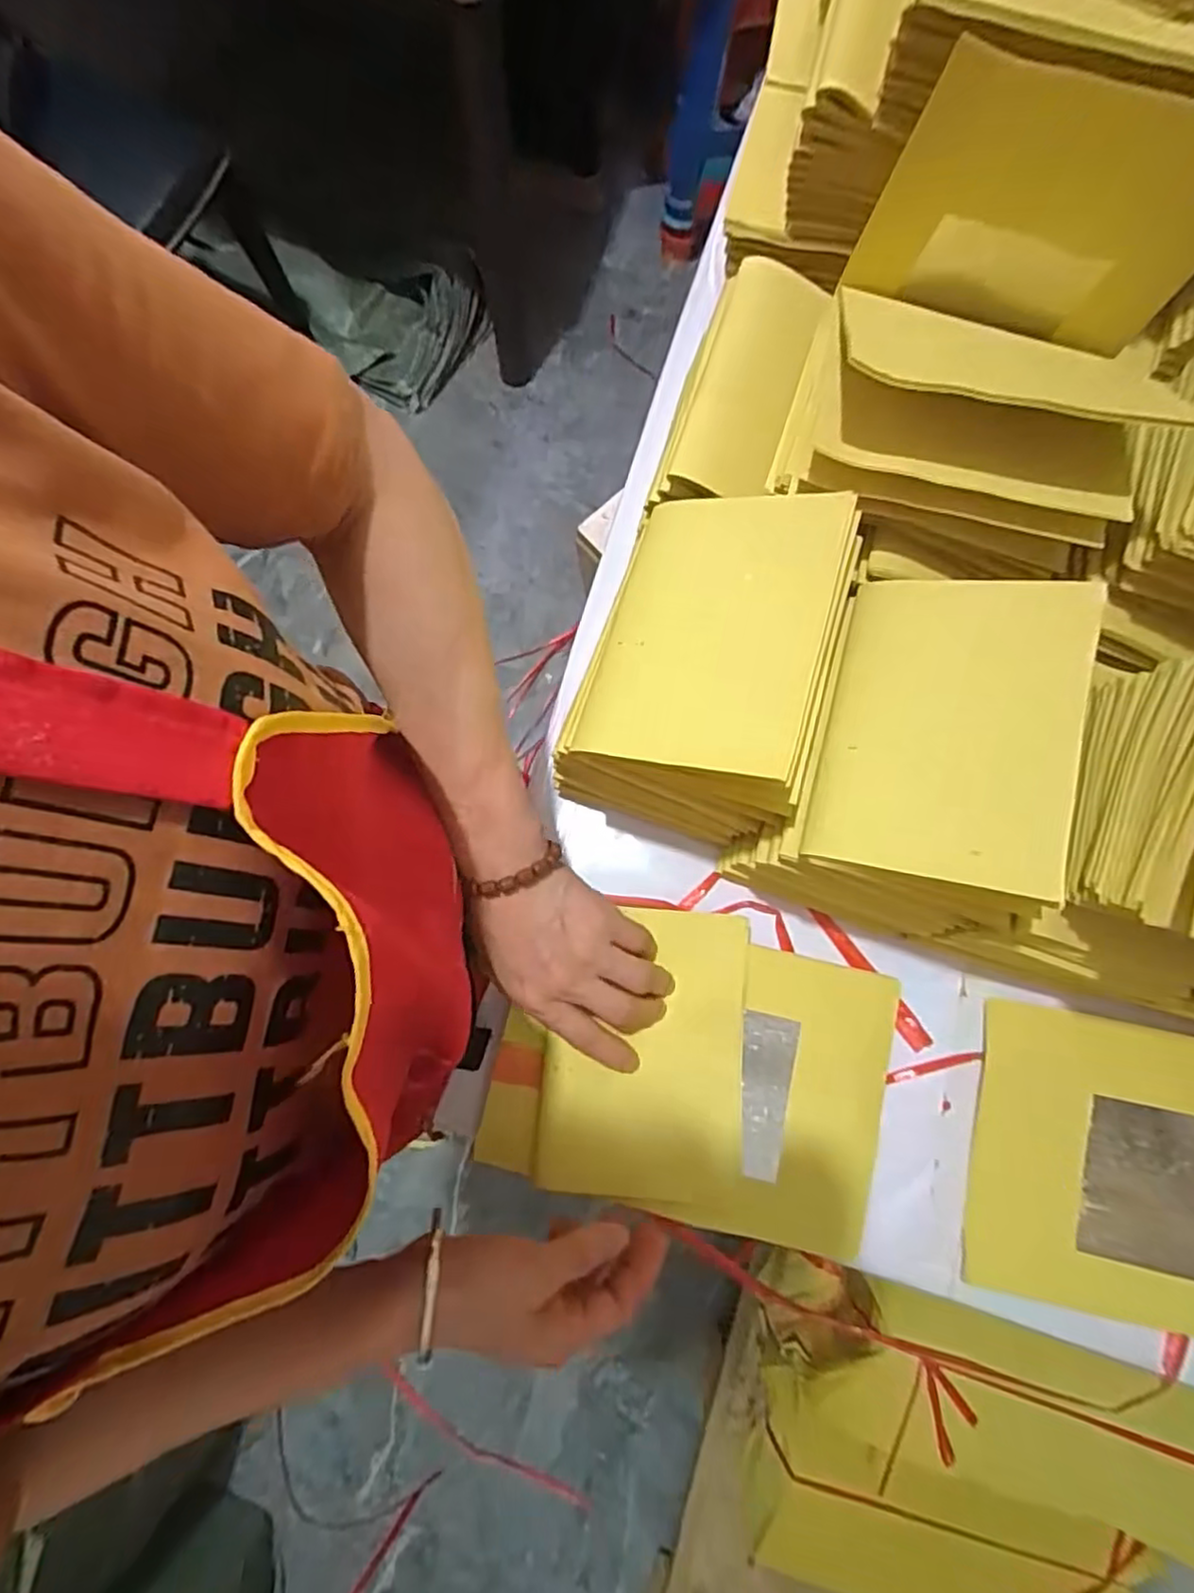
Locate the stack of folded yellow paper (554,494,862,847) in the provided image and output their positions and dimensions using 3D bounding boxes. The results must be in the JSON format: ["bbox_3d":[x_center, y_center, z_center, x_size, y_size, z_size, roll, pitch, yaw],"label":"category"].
[{"bbox_3d":[0.060,-0.075,0.389,0.125,0.122,0.169,18,80,4],"label":"stack of folded yellow paper"}]

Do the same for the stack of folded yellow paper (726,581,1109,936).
[{"bbox_3d":[0.164,-0.024,0.374,0.123,0.120,0.170,18,80,5],"label":"stack of folded yellow paper"}]

